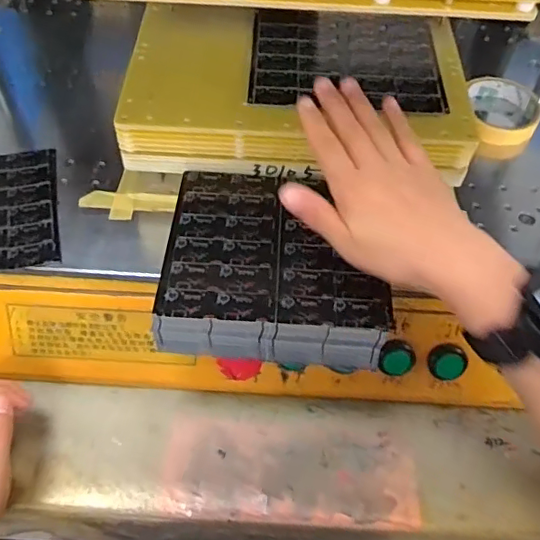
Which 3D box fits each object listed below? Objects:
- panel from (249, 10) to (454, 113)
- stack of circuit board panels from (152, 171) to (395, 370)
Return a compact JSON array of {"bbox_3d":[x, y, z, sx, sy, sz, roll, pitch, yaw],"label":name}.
[{"bbox_3d":[0.067,-0.189,0.497,0.162,0.007,0.130,3,55,-1],"label":"panel"},{"bbox_3d":[0.005,-0.004,0.453,0.168,0.048,0.146,6,55,1],"label":"stack of circuit board panels"}]

